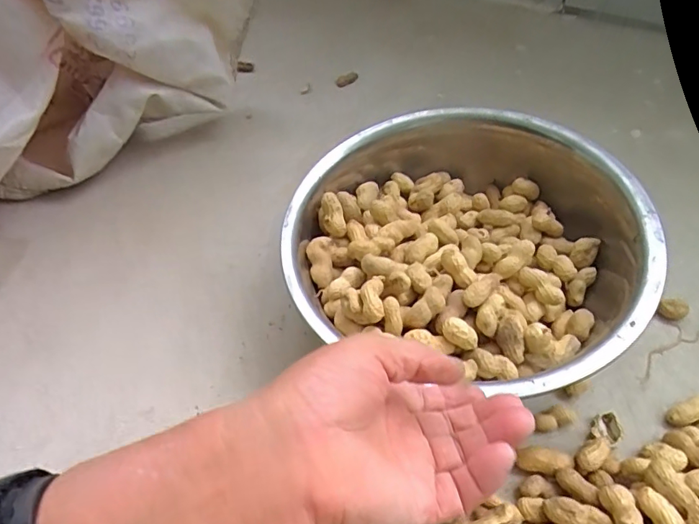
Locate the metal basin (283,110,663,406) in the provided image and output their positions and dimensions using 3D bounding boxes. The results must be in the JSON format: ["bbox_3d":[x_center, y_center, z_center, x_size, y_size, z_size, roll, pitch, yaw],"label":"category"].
[{"bbox_3d":[0.090,-0.023,0.399,0.258,0.102,0.239,-2,50,3],"label":"metal basin"}]

